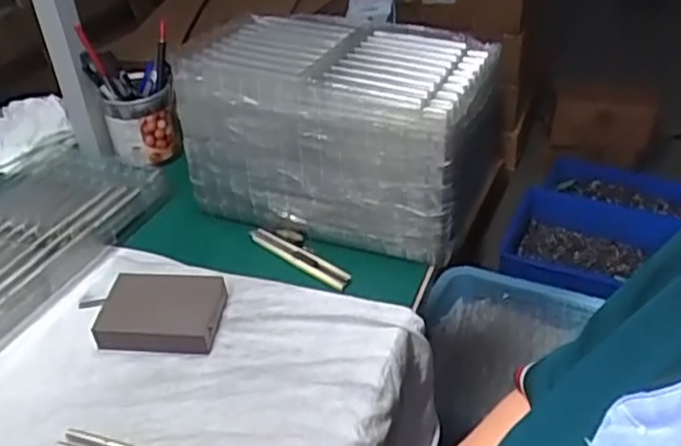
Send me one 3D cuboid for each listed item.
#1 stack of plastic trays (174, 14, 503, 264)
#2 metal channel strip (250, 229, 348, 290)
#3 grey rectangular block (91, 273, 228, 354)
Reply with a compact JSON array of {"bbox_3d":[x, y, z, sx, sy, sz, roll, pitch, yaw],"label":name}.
[{"bbox_3d":[0.004,-0.096,0.683,0.282,0.162,0.171,14,38,21],"label":"stack of plastic trays"},{"bbox_3d":[-0.040,0.034,0.652,0.125,0.016,0.020,25,43,33],"label":"metal channel strip"},{"bbox_3d":[-0.155,0.078,0.588,0.101,0.028,0.074,3,35,7],"label":"grey rectangular block"}]

